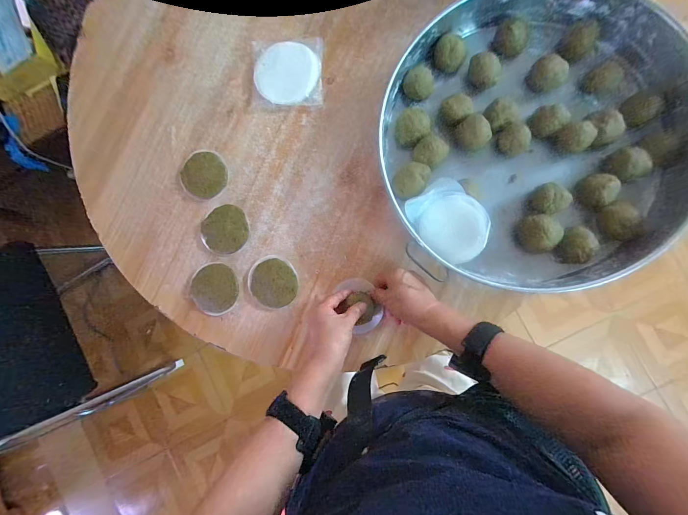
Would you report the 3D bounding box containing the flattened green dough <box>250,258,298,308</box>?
[{"bbox_3d":[-0.117,0.045,0.503,0.075,0.008,0.081,0,88,7],"label":"flattened green dough"}]

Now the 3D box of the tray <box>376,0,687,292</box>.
[{"bbox_3d":[0.272,-0.174,0.438,0.413,0.069,0.420,0,88,7],"label":"tray"}]

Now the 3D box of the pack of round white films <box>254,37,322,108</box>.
[{"bbox_3d":[-0.096,-0.316,0.512,0.120,0.018,0.114,-1,88,7],"label":"pack of round white films"}]

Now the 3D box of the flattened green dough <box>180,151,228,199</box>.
[{"bbox_3d":[-0.242,-0.143,0.525,0.080,0.008,0.075,0,88,7],"label":"flattened green dough"}]

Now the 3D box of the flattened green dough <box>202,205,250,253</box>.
[{"bbox_3d":[-0.203,-0.047,0.516,0.079,0.008,0.078,0,88,7],"label":"flattened green dough"}]

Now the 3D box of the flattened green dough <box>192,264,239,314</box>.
[{"bbox_3d":[-0.222,0.054,0.516,0.078,0.007,0.081,0,88,7],"label":"flattened green dough"}]

